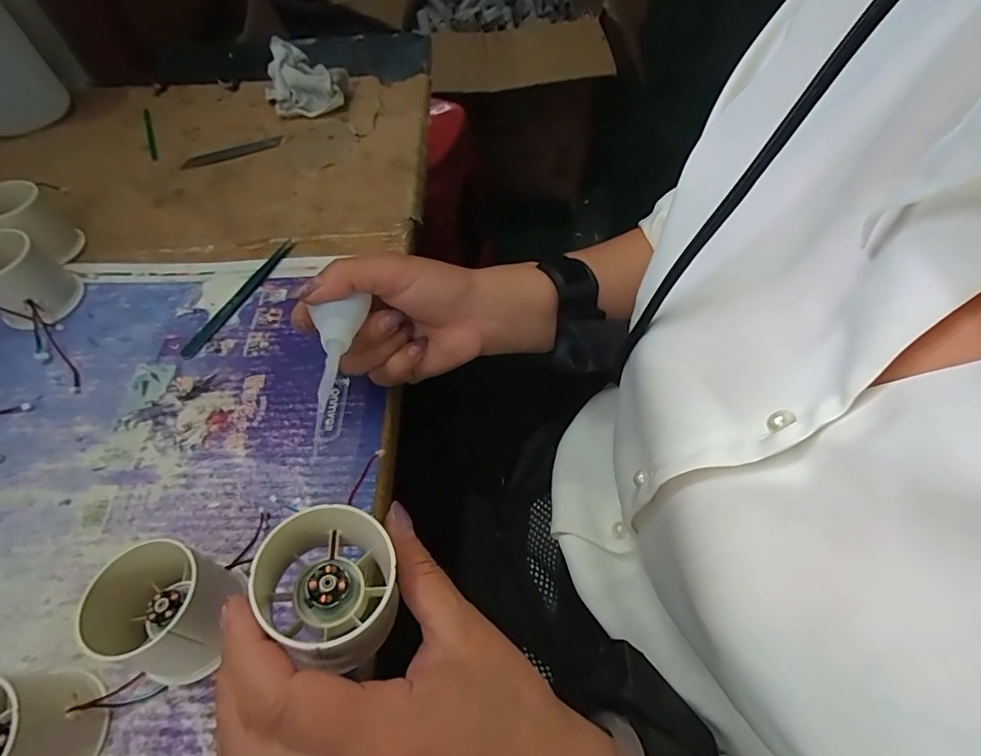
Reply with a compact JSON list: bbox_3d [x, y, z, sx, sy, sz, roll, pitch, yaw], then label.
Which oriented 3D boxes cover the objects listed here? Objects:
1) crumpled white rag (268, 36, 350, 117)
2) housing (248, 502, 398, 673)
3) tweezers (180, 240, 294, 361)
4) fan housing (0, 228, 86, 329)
[{"bbox_3d":[-0.202,-0.327,0.526,0.087,0.046,0.097,-16,58,-10],"label":"crumpled white rag"},{"bbox_3d":[-0.058,0.081,0.191,0.047,0.042,0.055,-37,64,-22],"label":"housing"},{"bbox_3d":[-0.194,-0.065,0.377,0.012,0.007,0.124,21,59,14],"label":"tweezers"},{"bbox_3d":[-0.341,-0.071,0.355,0.048,0.052,0.053,32,62,19],"label":"fan housing"}]

